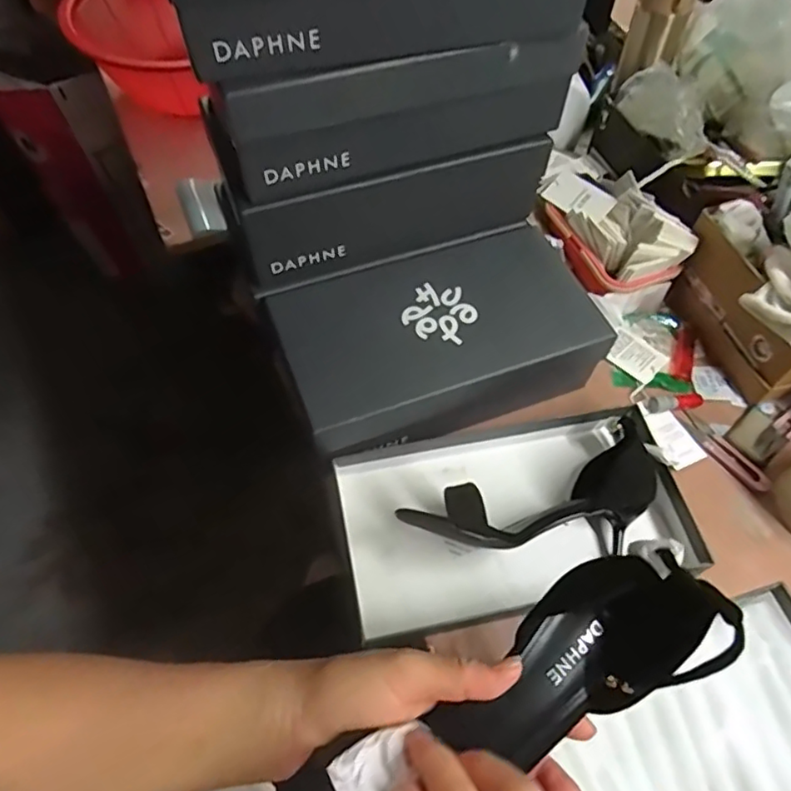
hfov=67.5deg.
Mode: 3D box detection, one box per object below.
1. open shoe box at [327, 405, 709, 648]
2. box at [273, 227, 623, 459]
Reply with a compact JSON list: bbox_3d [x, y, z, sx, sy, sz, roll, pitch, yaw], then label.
[{"bbox_3d":[0.110,0.105,0.536,0.320,0.081,0.170,-11,60,-7],"label":"open shoe box"},{"bbox_3d":[0.042,-0.054,0.592,0.295,0.089,0.166,-18,61,-11],"label":"box"}]

